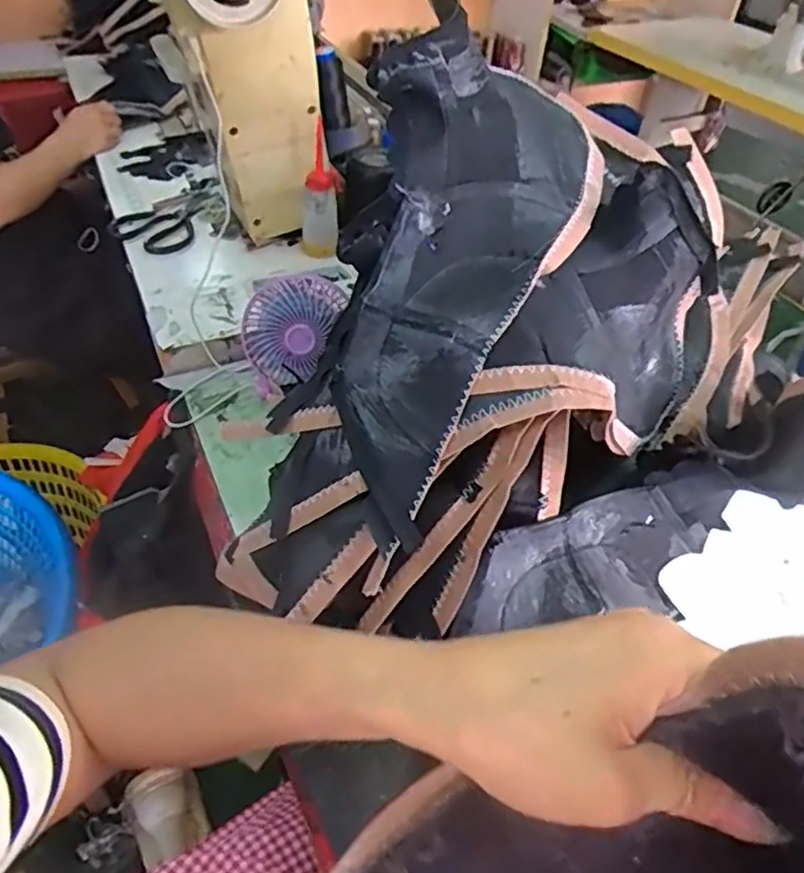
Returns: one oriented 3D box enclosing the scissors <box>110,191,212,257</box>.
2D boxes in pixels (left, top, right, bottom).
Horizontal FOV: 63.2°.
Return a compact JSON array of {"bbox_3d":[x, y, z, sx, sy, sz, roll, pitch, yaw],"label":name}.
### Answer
[{"bbox_3d":[-0.335,-0.322,0.962,0.105,0.024,0.165,17,46,12],"label":"scissors"}]

